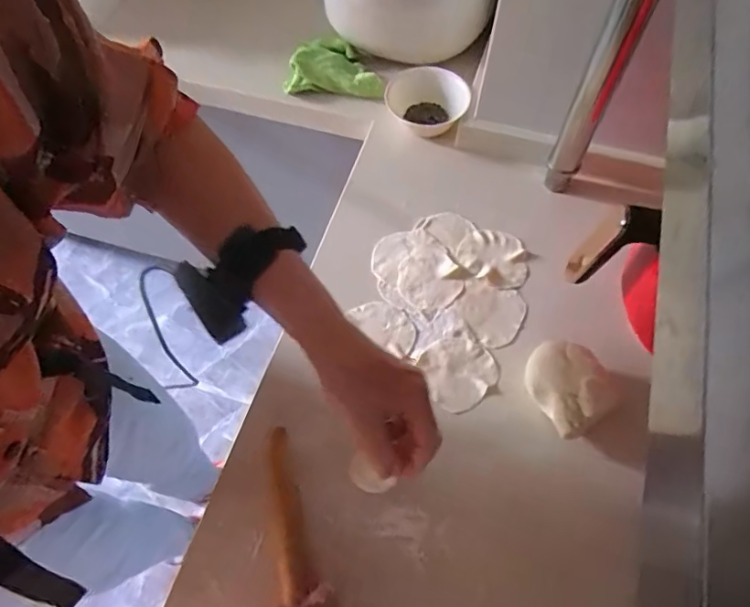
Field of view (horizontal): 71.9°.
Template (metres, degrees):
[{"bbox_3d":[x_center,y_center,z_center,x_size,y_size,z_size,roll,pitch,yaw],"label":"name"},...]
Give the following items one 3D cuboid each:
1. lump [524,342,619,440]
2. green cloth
[{"bbox_3d":[0.193,0.084,0.519,0.061,0.063,0.087,-23,65,-10],"label":"lump"},{"bbox_3d":[-0.051,-0.344,0.771,0.147,0.053,0.101,11,64,7],"label":"green cloth"}]

